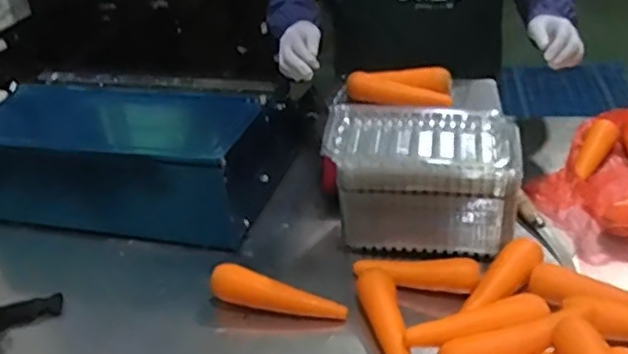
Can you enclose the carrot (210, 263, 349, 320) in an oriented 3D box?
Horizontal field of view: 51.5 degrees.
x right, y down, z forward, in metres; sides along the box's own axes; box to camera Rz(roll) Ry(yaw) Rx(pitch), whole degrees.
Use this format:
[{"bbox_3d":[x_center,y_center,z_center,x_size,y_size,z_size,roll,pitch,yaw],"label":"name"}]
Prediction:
[{"bbox_3d":[-0.046,0.157,0.863,0.180,0.034,0.039,14,34,7],"label":"carrot"}]

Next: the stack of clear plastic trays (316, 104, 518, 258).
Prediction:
[{"bbox_3d":[0.156,0.006,0.943,0.253,0.177,0.132,2,32,12],"label":"stack of clear plastic trays"}]

